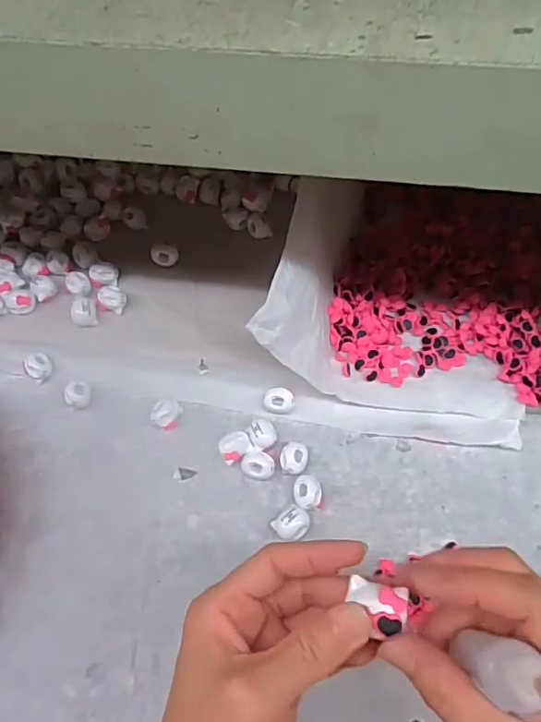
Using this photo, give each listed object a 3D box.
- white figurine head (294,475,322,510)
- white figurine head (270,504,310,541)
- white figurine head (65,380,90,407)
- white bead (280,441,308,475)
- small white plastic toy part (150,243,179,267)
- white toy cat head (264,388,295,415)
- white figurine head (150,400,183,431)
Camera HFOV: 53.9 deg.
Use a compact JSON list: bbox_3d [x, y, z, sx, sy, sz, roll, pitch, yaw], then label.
[{"bbox_3d":[0.028,0.101,0.402,0.020,0.019,0.024,-4,60,0],"label":"white figurine head"},{"bbox_3d":[0.016,0.121,0.391,0.024,0.018,0.020,-31,64,-15],"label":"white figurine head"},{"bbox_3d":[-0.164,0.028,0.454,0.020,0.013,0.021,-1,60,2],"label":"white figurine head"},{"bbox_3d":[0.018,0.078,0.418,0.021,0.019,0.025,15,62,11],"label":"white bead"},{"bbox_3d":[-0.101,-0.102,0.509,0.025,0.019,0.016,-16,59,-7],"label":"small white plastic toy part"},{"bbox_3d":[0.008,0.034,0.441,0.024,0.019,0.018,6,61,6],"label":"white toy cat head"},{"bbox_3d":[-0.086,0.043,0.440,0.022,0.017,0.026,7,61,6],"label":"white figurine head"}]

